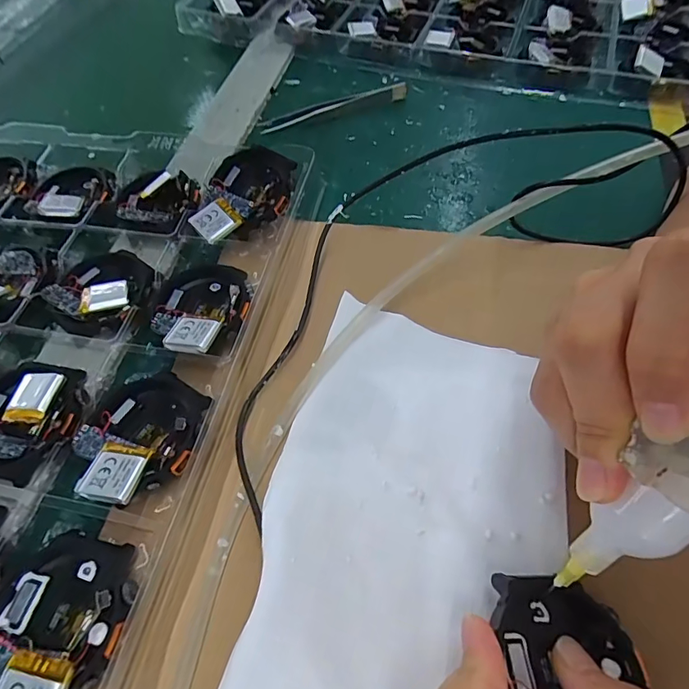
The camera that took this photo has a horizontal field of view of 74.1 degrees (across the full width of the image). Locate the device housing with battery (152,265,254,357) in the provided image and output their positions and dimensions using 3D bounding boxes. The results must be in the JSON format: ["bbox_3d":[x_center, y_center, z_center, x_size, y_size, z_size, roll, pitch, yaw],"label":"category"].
[{"bbox_3d":[-0.070,-0.017,0.224,0.046,0.018,0.057,0,57,1],"label":"device housing with battery"}]

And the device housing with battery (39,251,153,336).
[{"bbox_3d":[-0.124,-0.028,0.236,0.049,0.010,0.049,0,57,1],"label":"device housing with battery"}]

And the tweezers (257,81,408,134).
[{"bbox_3d":[-0.007,-0.175,0.336,0.113,0.010,0.015,-17,59,-10],"label":"tweezers"}]

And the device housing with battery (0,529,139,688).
[{"bbox_3d":[-0.098,0.096,0.156,0.046,0.017,0.058,10,58,7],"label":"device housing with battery"}]

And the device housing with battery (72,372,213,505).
[{"bbox_3d":[-0.085,0.038,0.191,0.047,0.015,0.055,10,58,7],"label":"device housing with battery"}]

